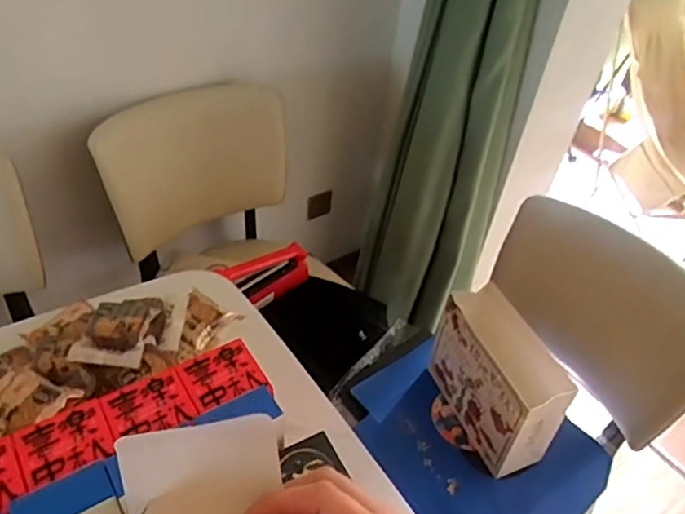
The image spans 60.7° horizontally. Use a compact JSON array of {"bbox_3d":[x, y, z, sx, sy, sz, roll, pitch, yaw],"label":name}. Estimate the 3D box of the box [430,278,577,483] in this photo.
[{"bbox_3d":[0.288,0.229,1.105,0.115,0.233,0.274,-12,46,-20],"label":"box"}]

